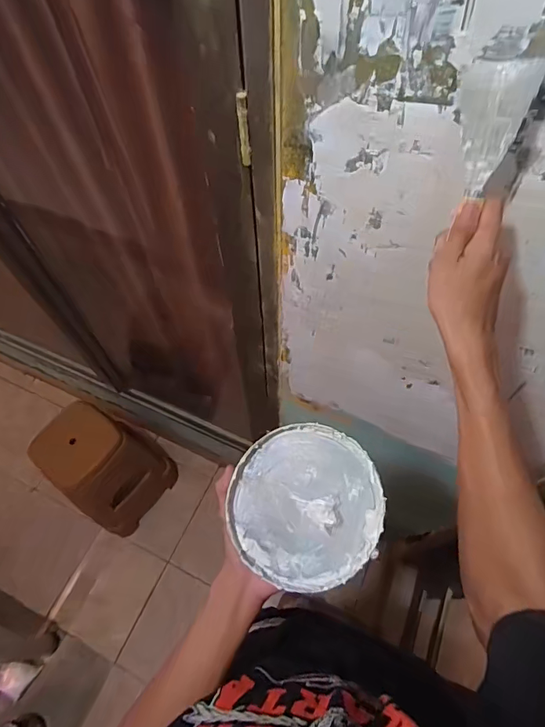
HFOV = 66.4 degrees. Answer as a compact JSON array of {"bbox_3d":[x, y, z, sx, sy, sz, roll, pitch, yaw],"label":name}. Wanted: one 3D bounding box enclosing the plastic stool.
[{"bbox_3d":[-0.645,0.406,1.665,0.312,0.554,0.358,35,67,18],"label":"plastic stool"}]

